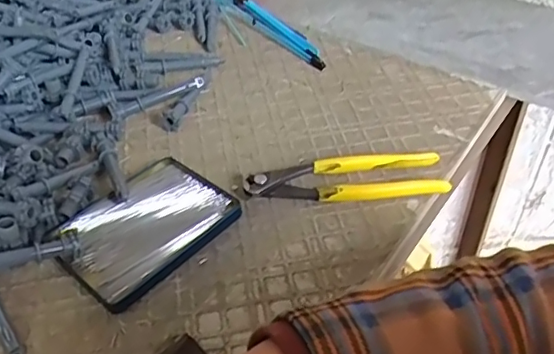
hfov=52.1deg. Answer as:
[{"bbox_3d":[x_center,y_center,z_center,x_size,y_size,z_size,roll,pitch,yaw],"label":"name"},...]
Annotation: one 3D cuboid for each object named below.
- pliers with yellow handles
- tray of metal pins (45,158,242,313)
[{"bbox_3d":[0.057,0.002,0.475,0.163,0.017,0.042,-3,43,-2],"label":"pliers with yellow handles"},{"bbox_3d":[-0.105,0.036,0.444,0.096,0.012,0.128,31,52,30],"label":"tray of metal pins"}]

